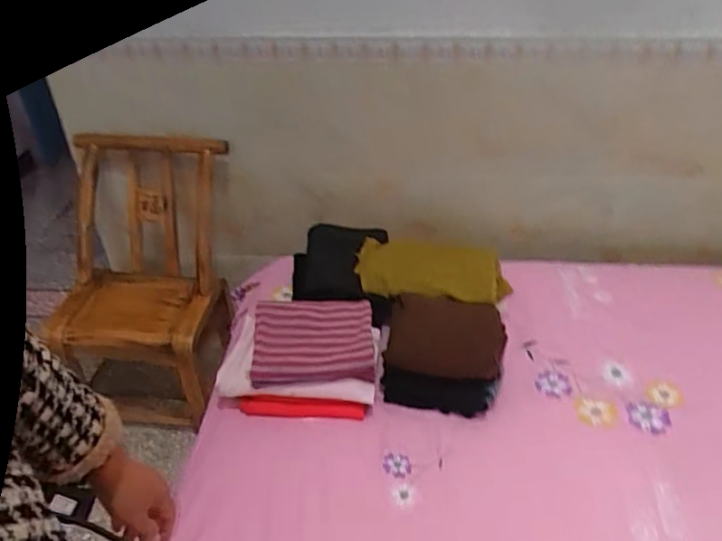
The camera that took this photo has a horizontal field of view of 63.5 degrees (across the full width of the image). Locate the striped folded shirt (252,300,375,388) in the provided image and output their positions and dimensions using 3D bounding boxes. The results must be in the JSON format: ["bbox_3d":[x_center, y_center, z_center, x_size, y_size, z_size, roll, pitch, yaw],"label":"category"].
[{"bbox_3d":[-0.084,0.124,1.038,0.210,0.060,0.146,-2,37,0],"label":"striped folded shirt"}]

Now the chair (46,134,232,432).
[{"bbox_3d":[-0.592,0.012,1.604,0.454,0.725,0.446,8,39,13],"label":"chair"}]

